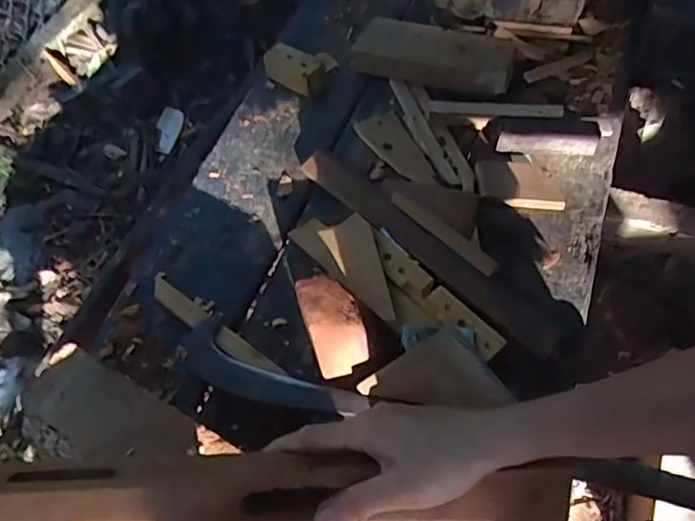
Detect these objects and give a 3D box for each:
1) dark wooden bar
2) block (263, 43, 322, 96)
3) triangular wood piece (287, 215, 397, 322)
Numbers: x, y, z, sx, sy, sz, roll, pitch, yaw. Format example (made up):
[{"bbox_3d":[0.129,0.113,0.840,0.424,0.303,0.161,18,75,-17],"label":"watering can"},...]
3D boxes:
[{"bbox_3d":[0.112,-0.026,0.835,0.069,0.044,0.478,-40,67,-21],"label":"dark wooden bar"},{"bbox_3d":[-0.102,-0.361,1.033,0.112,0.064,0.055,28,63,16],"label":"block"},{"bbox_3d":[0.016,-0.007,0.791,0.098,0.025,0.197,-37,66,-20],"label":"triangular wood piece"}]

